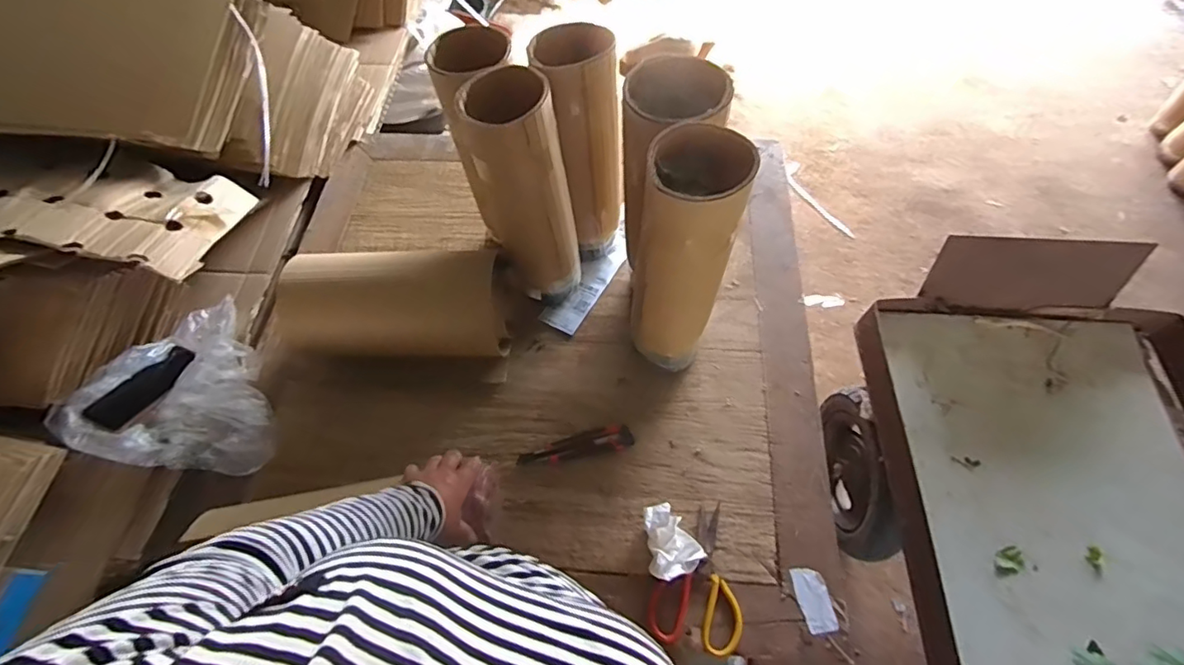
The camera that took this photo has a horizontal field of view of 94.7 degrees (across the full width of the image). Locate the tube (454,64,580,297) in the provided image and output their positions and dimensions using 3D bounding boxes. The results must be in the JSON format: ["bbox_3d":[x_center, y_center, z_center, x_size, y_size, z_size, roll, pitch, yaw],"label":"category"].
[{"bbox_3d":[-0.103,-0.206,0.838,0.117,0.346,0.142,-22,64,-11],"label":"tube"}]

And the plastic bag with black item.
[{"bbox_3d":[-0.659,0.083,0.889,0.259,0.115,0.273,0,62,1],"label":"plastic bag with black item"}]

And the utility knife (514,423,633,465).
[{"bbox_3d":[-0.025,0.185,0.883,0.183,0.011,0.038,-11,62,-5],"label":"utility knife"}]

